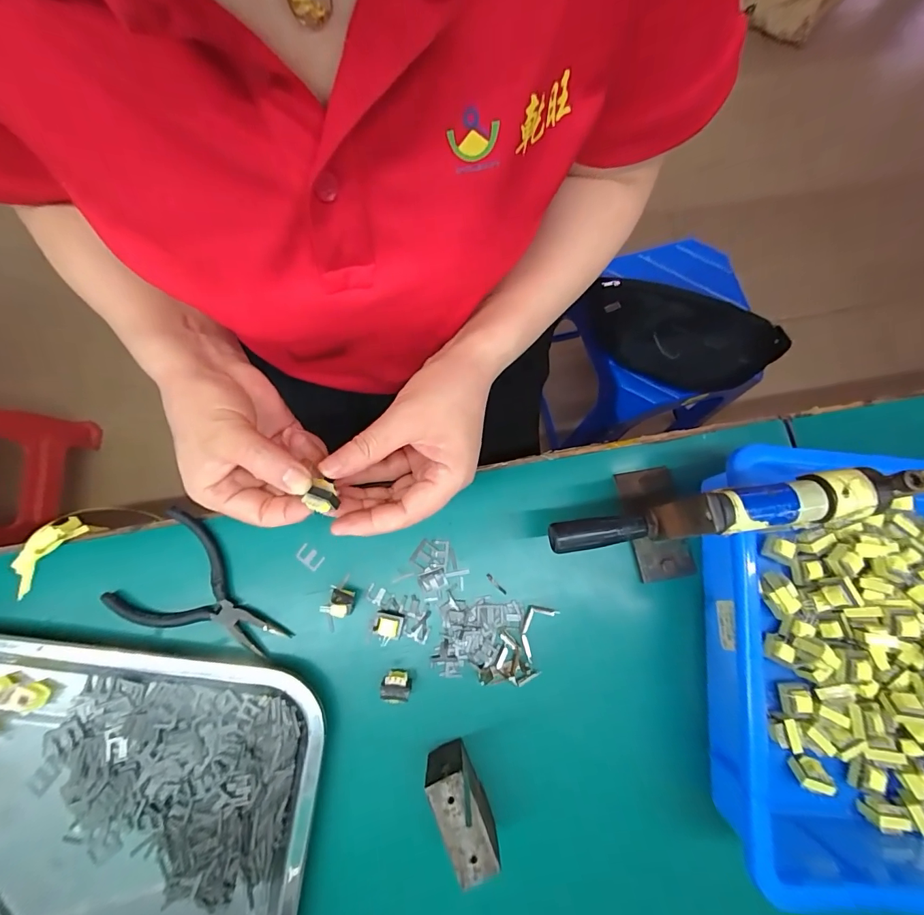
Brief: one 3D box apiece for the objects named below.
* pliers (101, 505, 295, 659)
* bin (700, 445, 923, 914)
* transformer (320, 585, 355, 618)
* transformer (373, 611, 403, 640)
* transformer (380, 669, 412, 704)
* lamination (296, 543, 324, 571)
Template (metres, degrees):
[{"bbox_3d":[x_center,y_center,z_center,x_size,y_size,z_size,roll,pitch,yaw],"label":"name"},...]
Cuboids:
[{"bbox_3d":[-0.177,0.097,0.297,0.118,0.008,0.075,31,80,6],"label":"pliers"},{"bbox_3d":[0.337,0.140,0.271,0.353,0.060,0.253,4,78,0],"label":"bin"},{"bbox_3d":[-0.084,0.100,0.297,0.018,0.019,0.018,21,79,4],"label":"transformer"},{"bbox_3d":[-0.050,0.115,0.297,0.019,0.015,0.014,14,79,3],"label":"transformer"},{"bbox_3d":[-0.044,0.155,0.289,0.019,0.013,0.018,10,78,2],"label":"transformer"},{"bbox_3d":[-0.111,0.072,0.310,0.019,0.004,0.013,37,80,3],"label":"lamination"}]

